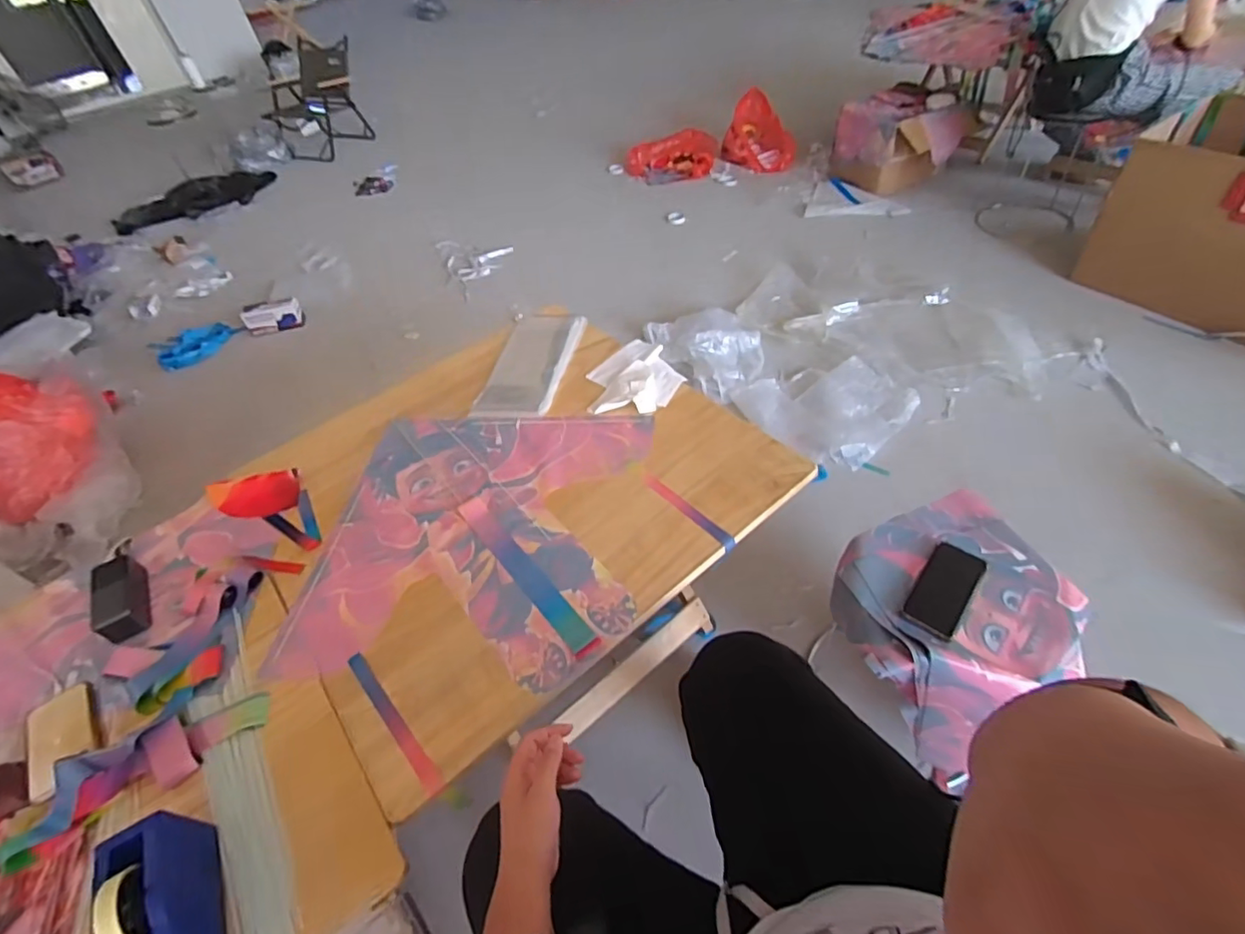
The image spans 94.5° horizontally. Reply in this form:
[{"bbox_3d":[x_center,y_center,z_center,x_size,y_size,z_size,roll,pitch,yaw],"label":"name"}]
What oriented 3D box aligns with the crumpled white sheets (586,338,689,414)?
[{"bbox_3d":[0.025,-0.176,1.152,0.179,0.030,0.223,28,57,29],"label":"crumpled white sheets"}]

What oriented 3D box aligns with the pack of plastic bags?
[{"bbox_3d":[-0.189,-0.216,1.208,0.148,0.015,0.309,13,61,11],"label":"pack of plastic bags"}]

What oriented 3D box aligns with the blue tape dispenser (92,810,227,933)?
[{"bbox_3d":[-0.453,0.454,0.561,0.061,0.113,0.205,-27,50,-16],"label":"blue tape dispenser"}]

